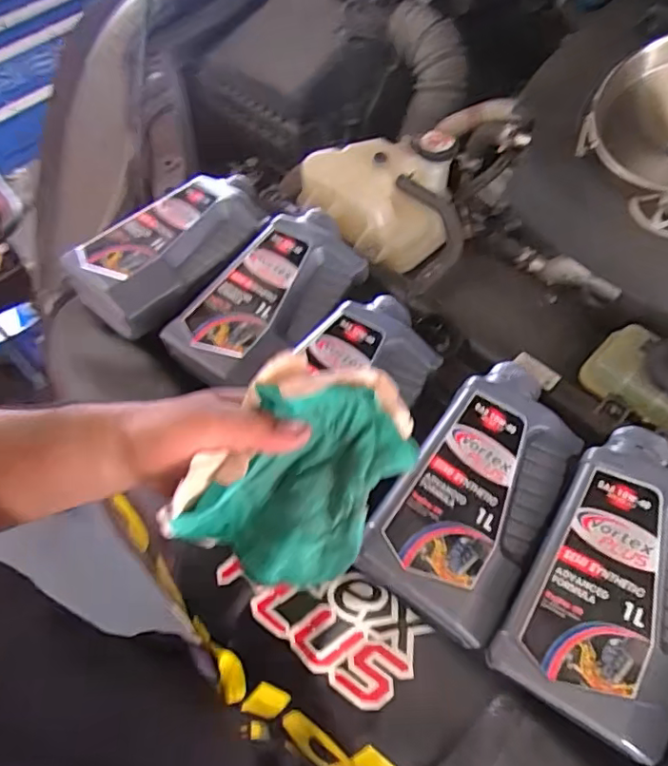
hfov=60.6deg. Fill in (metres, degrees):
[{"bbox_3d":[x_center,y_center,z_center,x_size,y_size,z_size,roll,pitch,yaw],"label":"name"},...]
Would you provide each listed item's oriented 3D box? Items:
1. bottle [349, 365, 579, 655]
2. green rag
[{"bbox_3d":[0.118,0.082,0.468,0.122,0.053,0.220,29,65,20],"label":"bottle"},{"bbox_3d":[-0.021,0.059,0.335,0.132,0.111,0.080,-41,65,-20],"label":"green rag"}]

